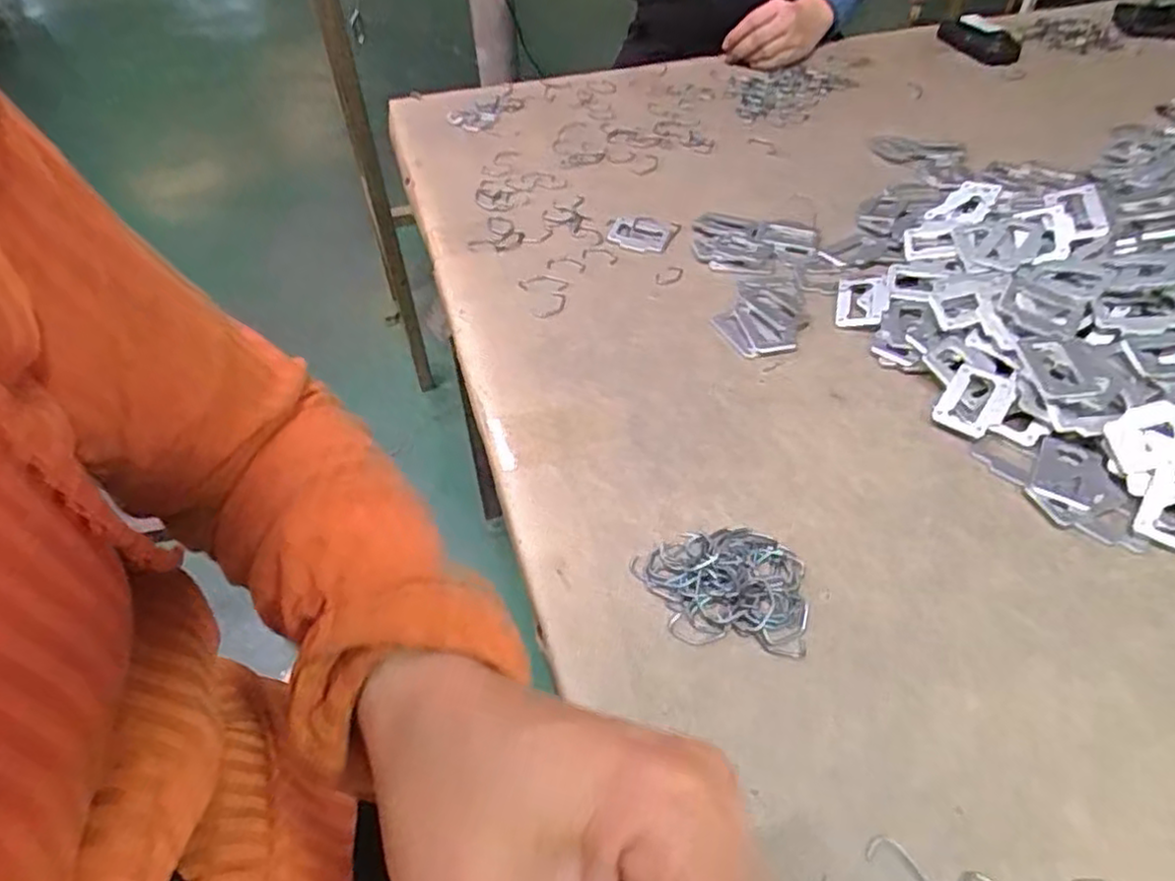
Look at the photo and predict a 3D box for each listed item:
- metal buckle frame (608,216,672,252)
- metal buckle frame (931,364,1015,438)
[{"bbox_3d":[0.045,-0.178,0.610,0.050,0.008,0.035,11,50,11],"label":"metal buckle frame"},{"bbox_3d":[0.253,-0.025,0.465,0.037,0.015,0.052,29,55,24],"label":"metal buckle frame"}]

